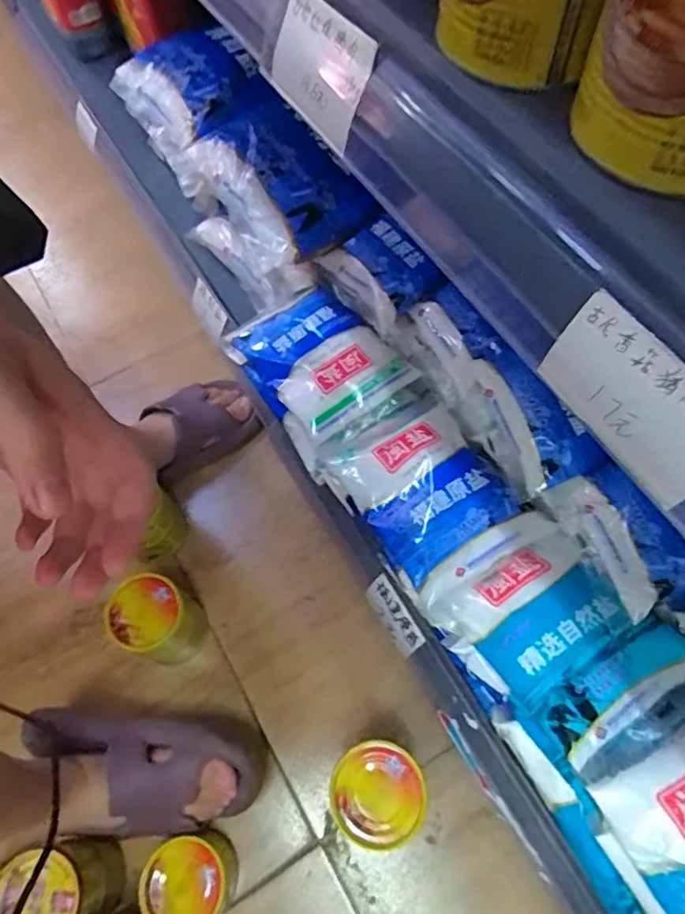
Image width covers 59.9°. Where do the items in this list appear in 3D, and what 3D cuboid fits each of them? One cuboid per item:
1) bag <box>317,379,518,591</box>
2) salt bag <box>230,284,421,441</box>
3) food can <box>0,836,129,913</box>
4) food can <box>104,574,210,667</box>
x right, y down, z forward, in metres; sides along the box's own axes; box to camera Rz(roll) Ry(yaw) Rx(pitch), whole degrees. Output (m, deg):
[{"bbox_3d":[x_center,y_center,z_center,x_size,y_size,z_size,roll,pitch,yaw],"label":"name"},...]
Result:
[{"bbox_3d":[0.058,0.013,0.480,0.110,0.051,0.148,-29,66,-11],"label":"bag"},{"bbox_3d":[-0.019,-0.091,0.532,0.102,0.025,0.133,-37,70,-13],"label":"salt bag"},{"bbox_3d":[-0.233,0.360,0.498,0.073,0.101,0.067,-1,66,2],"label":"food can"},{"bbox_3d":[-0.181,0.165,0.591,0.068,0.099,0.072,-1,66,2],"label":"food can"}]

